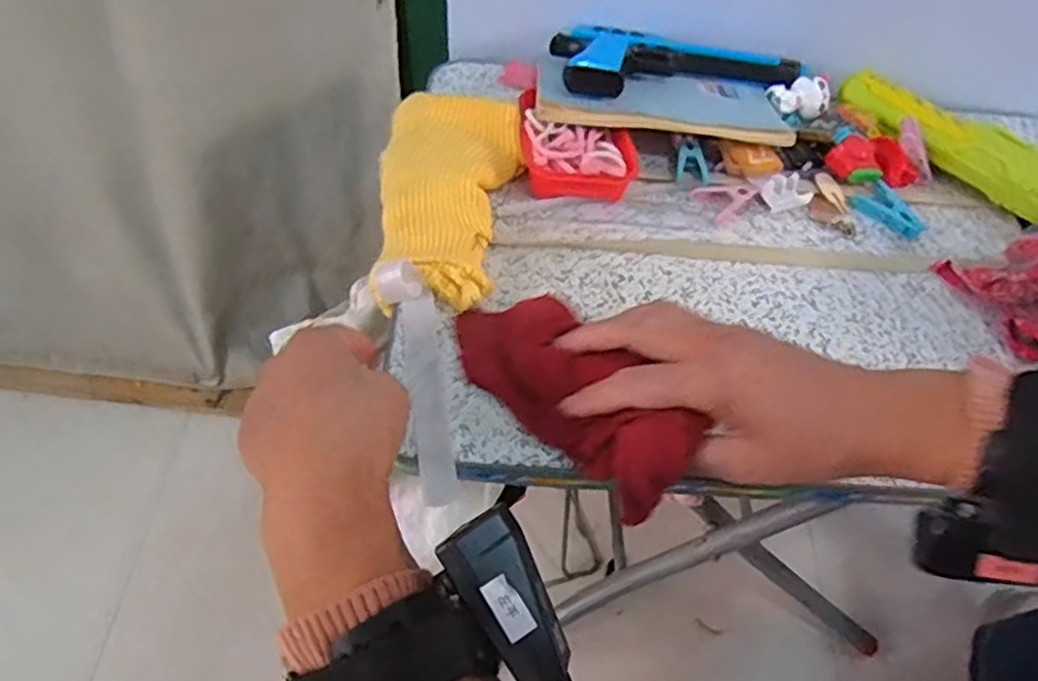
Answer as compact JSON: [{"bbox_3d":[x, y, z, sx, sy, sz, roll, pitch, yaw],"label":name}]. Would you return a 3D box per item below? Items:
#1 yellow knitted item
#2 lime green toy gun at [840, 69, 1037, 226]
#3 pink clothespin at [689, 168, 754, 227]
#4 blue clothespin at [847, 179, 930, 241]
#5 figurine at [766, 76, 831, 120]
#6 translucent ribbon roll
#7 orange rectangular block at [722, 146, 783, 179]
[{"bbox_3d":[-0.048,-0.112,0.505,0.100,0.035,0.201,-1,55,-3],"label":"yellow knitted item"},{"bbox_3d":[0.383,-0.181,0.594,0.199,0.038,0.101,36,61,21],"label":"lime green toy gun"},{"bbox_3d":[0.157,-0.111,0.547,0.038,0.008,0.044,38,62,22],"label":"pink clothespin"},{"bbox_3d":[0.292,-0.102,0.557,0.033,0.013,0.055,-36,64,-24],"label":"blue clothespin"},{"bbox_3d":[0.237,-0.207,0.599,0.048,0.024,0.029,8,55,3],"label":"figurine"},{"bbox_3d":[-0.058,0.022,0.416,0.031,0.032,0.160,-10,60,-9],"label":"translucent ribbon roll"},{"bbox_3d":[0.181,-0.140,0.552,0.045,0.018,0.019,17,56,9],"label":"orange rectangular block"}]

